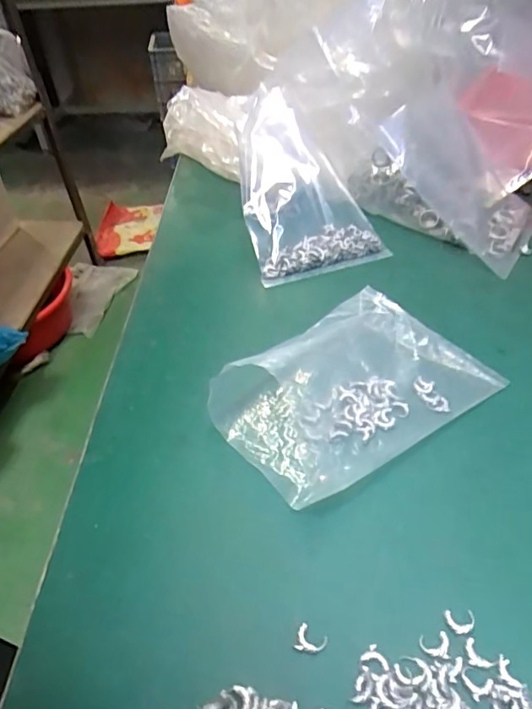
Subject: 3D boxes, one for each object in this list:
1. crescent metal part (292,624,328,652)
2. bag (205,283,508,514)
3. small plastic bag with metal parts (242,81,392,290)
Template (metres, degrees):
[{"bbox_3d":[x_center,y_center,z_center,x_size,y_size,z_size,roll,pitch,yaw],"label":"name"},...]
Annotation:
[{"bbox_3d":[0.022,0.145,0.251,0.015,0.004,0.012,19,47,22],"label":"crescent metal part"},{"bbox_3d":[0.063,0.021,0.371,0.189,0.028,0.120,-26,48,-24],"label":"bag"},{"bbox_3d":[0.039,-0.192,0.547,0.137,0.113,0.223,-8,43,-6],"label":"small plastic bag with metal parts"}]

